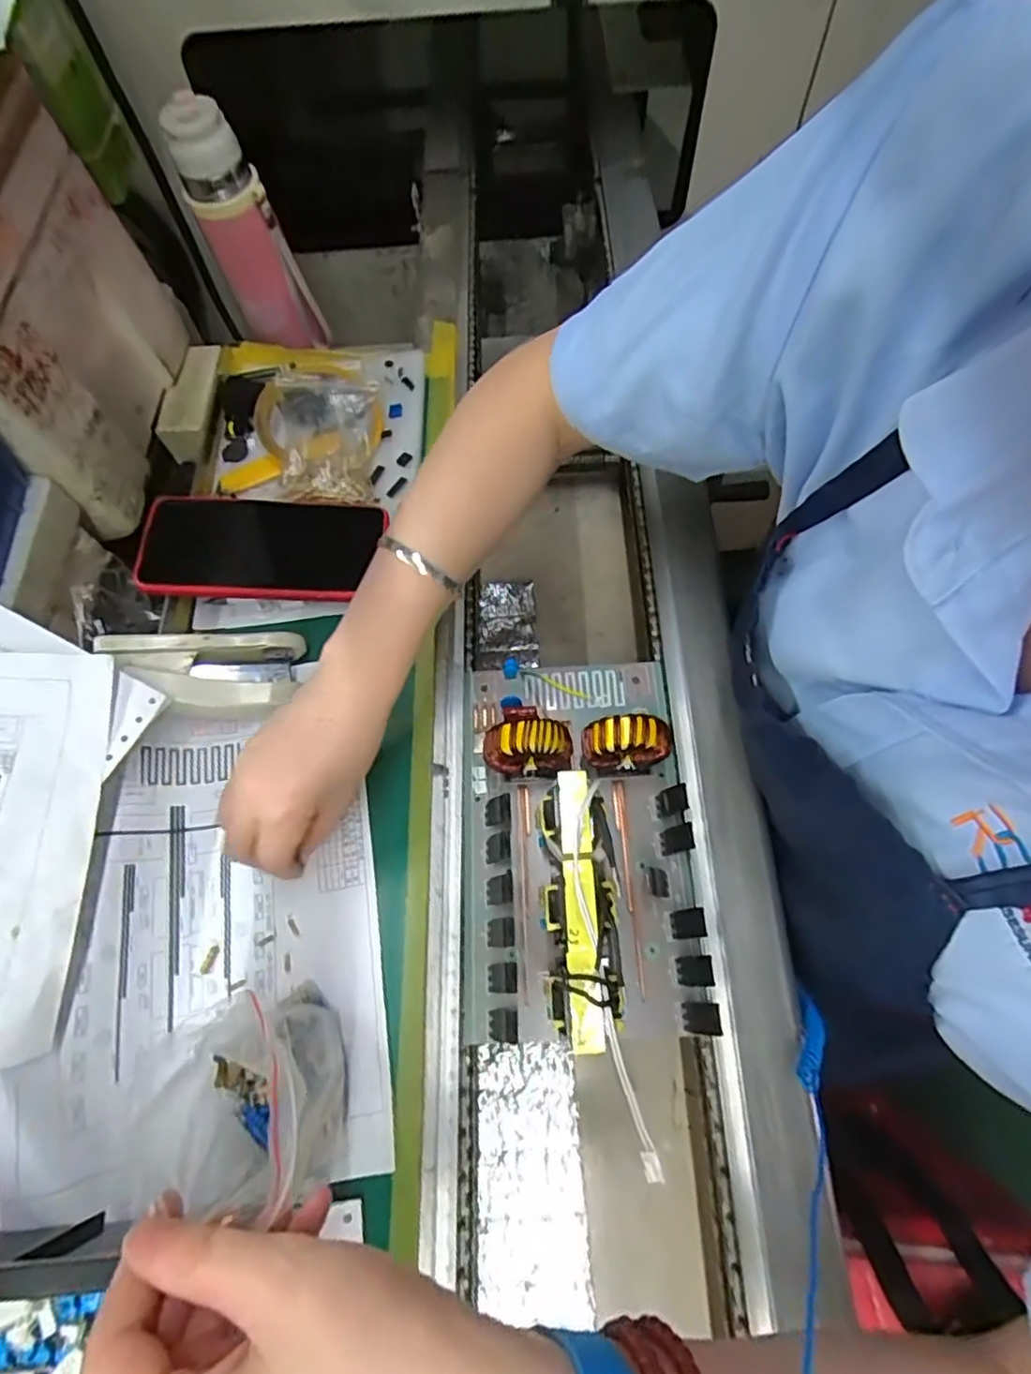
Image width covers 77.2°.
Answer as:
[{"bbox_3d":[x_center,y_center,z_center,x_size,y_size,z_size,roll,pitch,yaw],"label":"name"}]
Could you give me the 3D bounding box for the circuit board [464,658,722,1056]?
[{"bbox_3d":[0.035,0.082,0.375,0.137,0.060,0.229,-3,65,-1],"label":"circuit board"}]

